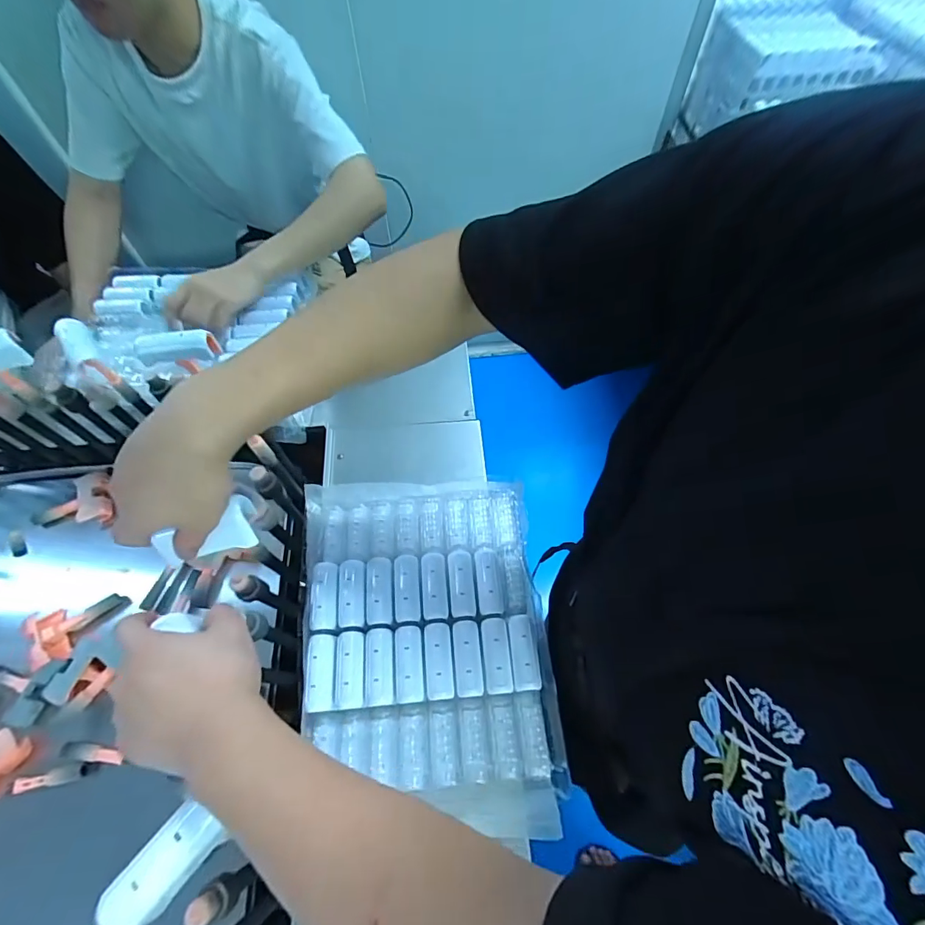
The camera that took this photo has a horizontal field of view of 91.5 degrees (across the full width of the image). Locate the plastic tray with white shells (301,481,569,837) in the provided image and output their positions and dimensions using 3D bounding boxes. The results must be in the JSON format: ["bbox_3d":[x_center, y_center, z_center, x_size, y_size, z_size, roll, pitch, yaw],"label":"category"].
[{"bbox_3d":[-0.044,0.187,0.519,0.270,0.034,0.370,-5,60,-1],"label":"plastic tray with white shells"}]

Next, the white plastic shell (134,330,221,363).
[{"bbox_3d":[-0.312,-0.127,0.492,0.079,0.029,0.021,-7,60,-3],"label":"white plastic shell"}]

